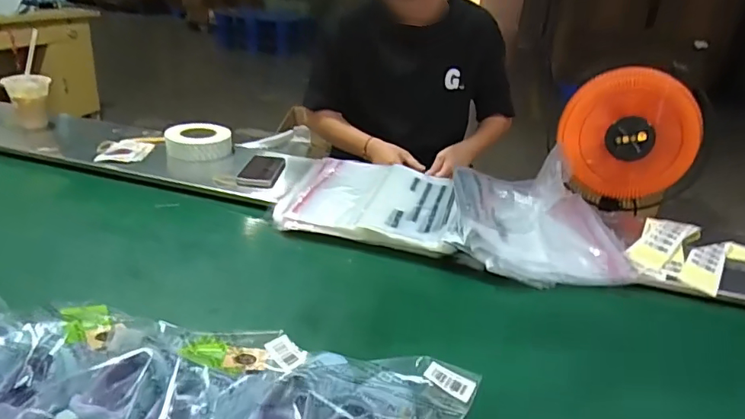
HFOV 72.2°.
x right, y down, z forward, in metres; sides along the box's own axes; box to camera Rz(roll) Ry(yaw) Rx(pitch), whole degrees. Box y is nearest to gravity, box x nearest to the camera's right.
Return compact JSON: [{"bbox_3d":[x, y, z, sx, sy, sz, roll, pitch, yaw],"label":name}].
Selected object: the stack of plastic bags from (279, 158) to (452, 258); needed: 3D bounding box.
[{"bbox_3d":[0.003,-0.018,0.991,0.321,0.048,0.290,10,26,9],"label":"stack of plastic bags"}]

